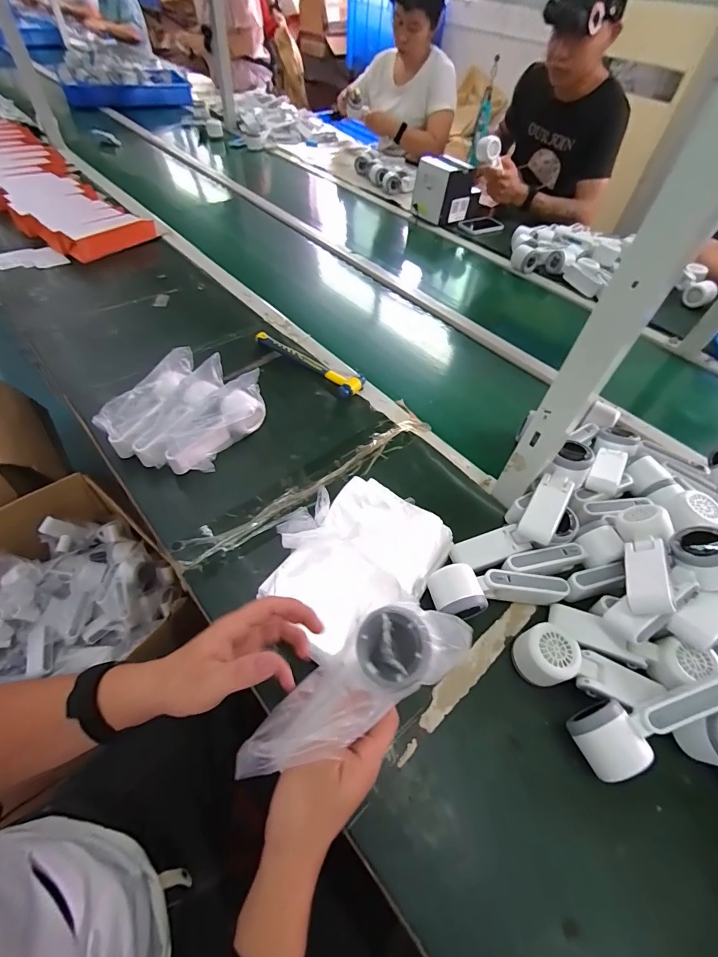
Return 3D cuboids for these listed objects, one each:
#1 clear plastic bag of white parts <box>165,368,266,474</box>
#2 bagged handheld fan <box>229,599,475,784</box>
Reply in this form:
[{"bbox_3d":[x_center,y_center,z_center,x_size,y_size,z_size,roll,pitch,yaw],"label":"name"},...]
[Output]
[{"bbox_3d":[-0.214,-0.084,0.618,0.064,0.077,0.186,30,56,17],"label":"clear plastic bag of white parts"},{"bbox_3d":[-0.004,0.156,0.308,0.184,0.043,0.063,-34,59,-1],"label":"bagged handheld fan"}]

